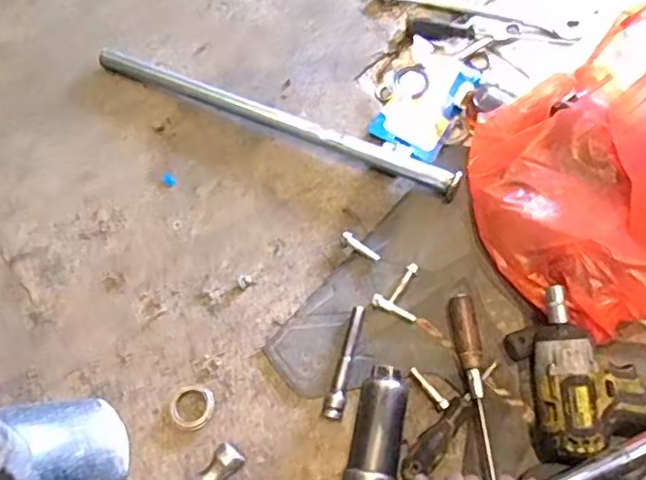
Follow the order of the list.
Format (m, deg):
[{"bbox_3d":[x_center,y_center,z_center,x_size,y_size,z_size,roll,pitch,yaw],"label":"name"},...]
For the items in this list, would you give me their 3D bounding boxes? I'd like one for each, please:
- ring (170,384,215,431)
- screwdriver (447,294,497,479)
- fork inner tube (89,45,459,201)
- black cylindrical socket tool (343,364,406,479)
[{"bbox_3d":[-0.145,0.185,0.646,0.048,0.004,0.048,-1,65,3],"label":"ring"},{"bbox_3d":[0.165,0.149,0.625,0.028,0.028,0.187,-7,65,0],"label":"screwdriver"},{"bbox_3d":[-0.075,-0.165,0.787,0.536,0.036,0.030,24,69,14],"label":"fork inner tube"},{"bbox_3d":[0.053,0.204,0.597,0.056,0.046,0.146,9,66,8],"label":"black cylindrical socket tool"}]

